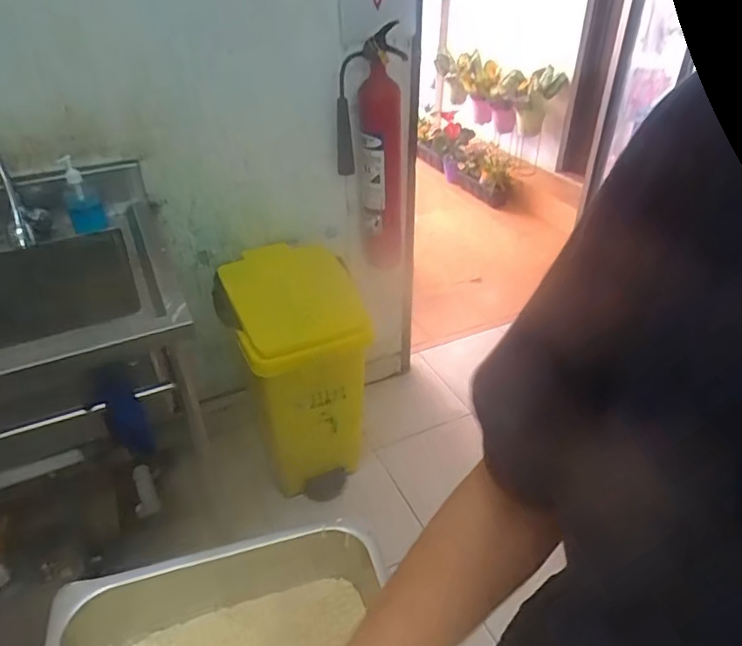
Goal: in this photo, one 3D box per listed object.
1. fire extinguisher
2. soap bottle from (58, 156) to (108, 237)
[{"bbox_3d":[0.000,-0.453,1.572,0.181,0.646,0.188,-1,35,-1],"label":"fire extinguisher"},{"bbox_3d":[-0.668,-0.299,1.284,0.073,0.180,0.044,-16,38,-21],"label":"soap bottle"}]

